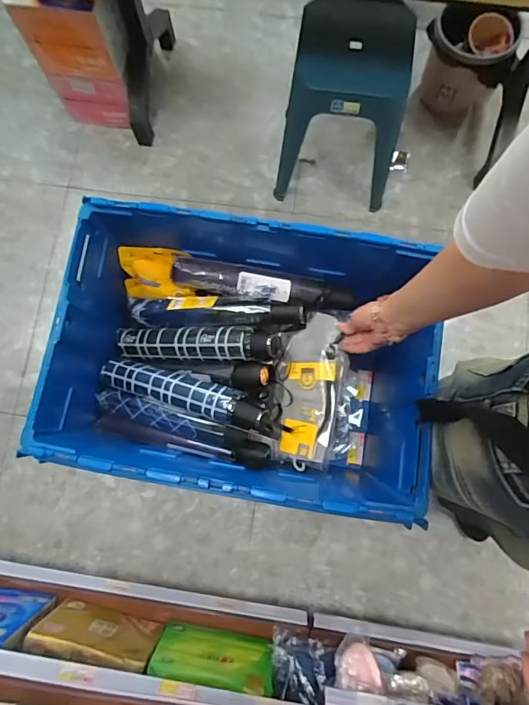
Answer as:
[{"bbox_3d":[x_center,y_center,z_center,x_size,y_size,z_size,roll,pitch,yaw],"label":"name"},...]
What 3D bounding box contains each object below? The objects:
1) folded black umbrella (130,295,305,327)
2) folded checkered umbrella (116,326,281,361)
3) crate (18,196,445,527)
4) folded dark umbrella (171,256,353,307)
[{"bbox_3d":[-0.090,-0.074,0.776,0.318,0.037,0.059,3,79,15],"label":"folded black umbrella"},{"bbox_3d":[-0.126,-0.017,0.773,0.312,0.051,0.059,1,79,20],"label":"folded checkered umbrella"},{"bbox_3d":[-0.047,0.010,0.784,0.605,0.289,0.421,9,80,3],"label":"crate"},{"bbox_3d":[-0.002,-0.122,0.786,0.317,0.054,0.053,9,80,3],"label":"folded dark umbrella"}]

